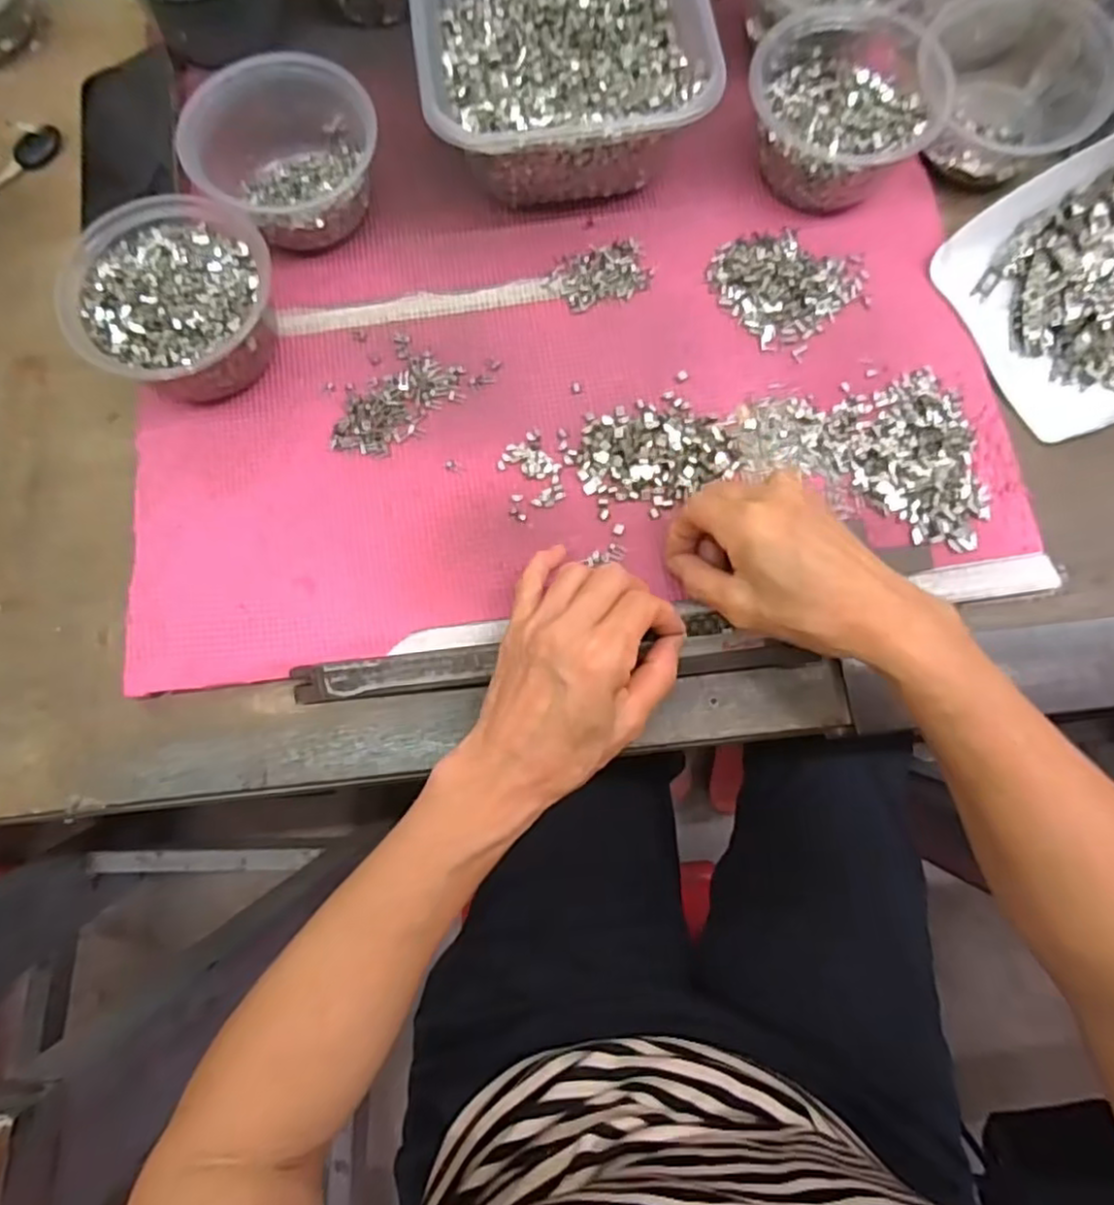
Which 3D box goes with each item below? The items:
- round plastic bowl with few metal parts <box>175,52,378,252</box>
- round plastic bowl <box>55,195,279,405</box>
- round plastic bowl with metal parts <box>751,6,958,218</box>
[{"bbox_3d":[-0.168,-0.278,0.433,0.113,0.070,0.101,-21,77,-4],"label":"round plastic bowl with few metal parts"},{"bbox_3d":[-0.220,-0.177,0.413,0.107,0.058,0.111,0,75,1],"label":"round plastic bowl"},{"bbox_3d":[0.177,-0.313,0.439,0.113,0.053,0.115,0,75,1],"label":"round plastic bowl with metal parts"}]

